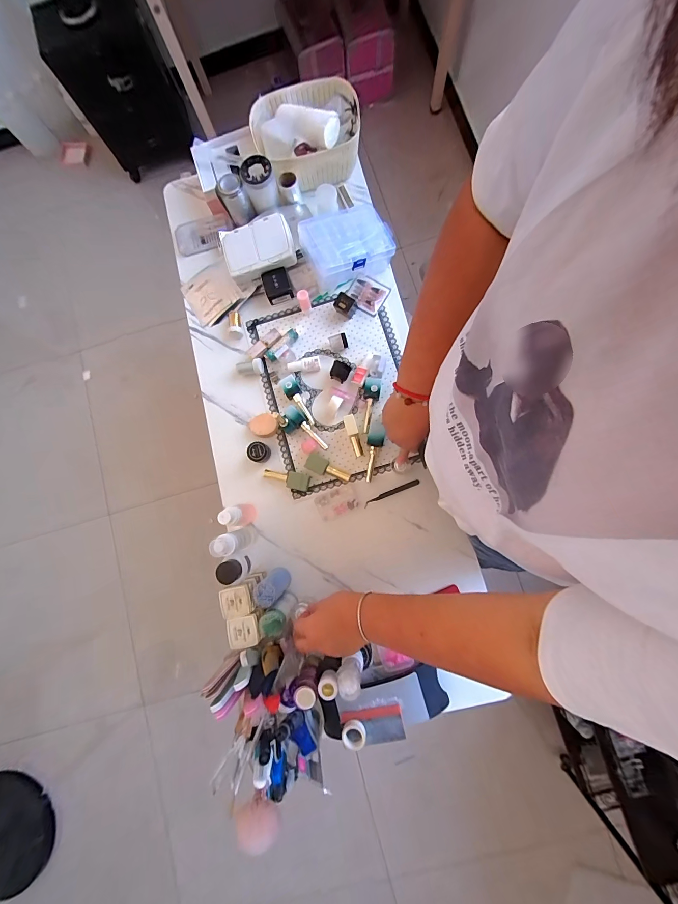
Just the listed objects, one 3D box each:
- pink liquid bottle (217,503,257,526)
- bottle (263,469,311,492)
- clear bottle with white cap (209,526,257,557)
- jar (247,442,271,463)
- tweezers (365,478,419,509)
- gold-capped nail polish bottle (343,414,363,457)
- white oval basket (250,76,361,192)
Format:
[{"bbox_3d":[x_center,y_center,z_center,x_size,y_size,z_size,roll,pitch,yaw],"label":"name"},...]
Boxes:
[{"bbox_3d":[-0.180,0.113,0.599,0.032,0.111,0.038,19,84,6],"label":"pink liquid bottle"},{"bbox_3d":[-0.102,0.051,0.641,0.093,0.019,0.031,15,84,6],"label":"bottle"},{"bbox_3d":[-0.177,0.154,0.577,0.034,0.143,0.037,-16,82,3],"label":"clear bottle with white cap"},{"bbox_3d":[-0.157,0.002,0.647,0.036,0.038,0.038,-1,83,4],"label":"jar"},{"bbox_3d":[0.099,0.078,0.628,0.112,0.008,0.012,-24,82,1],"label":"tweezers"},{"bbox_3d":[0.028,-0.031,0.633,0.022,0.024,0.079,-16,82,2],"label":"gold-capped nail polish bottle"},{"bbox_3d":[-0.065,-0.645,0.680,0.212,0.084,0.167,-15,82,2],"label":"white oval basket"}]

